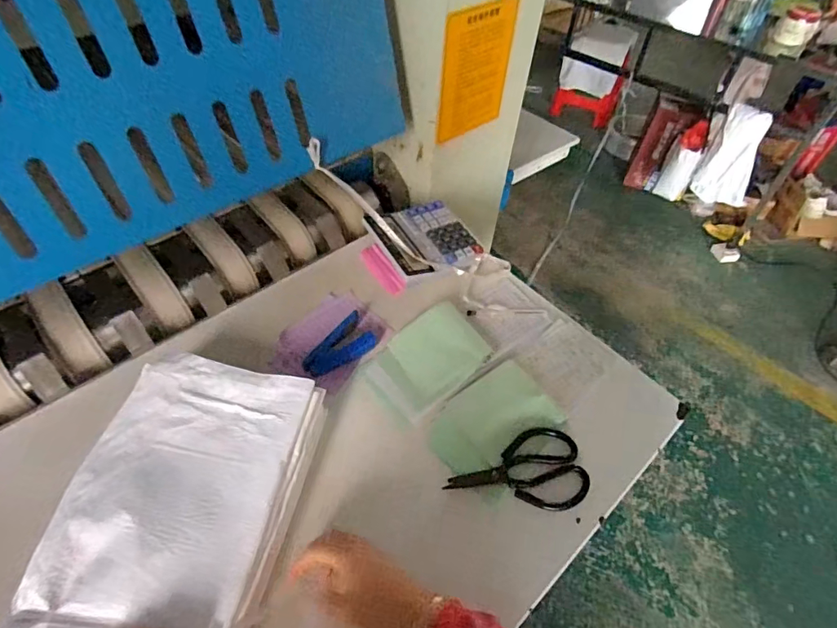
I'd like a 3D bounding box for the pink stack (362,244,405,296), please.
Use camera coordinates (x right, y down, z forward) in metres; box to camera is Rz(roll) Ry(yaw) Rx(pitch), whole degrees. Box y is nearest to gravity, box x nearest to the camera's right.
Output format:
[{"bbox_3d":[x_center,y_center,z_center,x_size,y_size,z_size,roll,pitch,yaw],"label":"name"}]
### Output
[{"bbox_3d":[-0.057,-0.072,0.764,0.033,0.013,0.104,-26,56,-23],"label":"pink stack"}]

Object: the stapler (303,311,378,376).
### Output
[{"bbox_3d":[-0.105,0.049,0.666,0.058,0.025,0.109,31,55,21],"label":"stapler"}]

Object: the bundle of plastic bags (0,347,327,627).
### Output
[{"bbox_3d":[-0.270,0.285,0.438,0.239,0.067,0.527,12,51,10],"label":"bundle of plastic bags"}]

